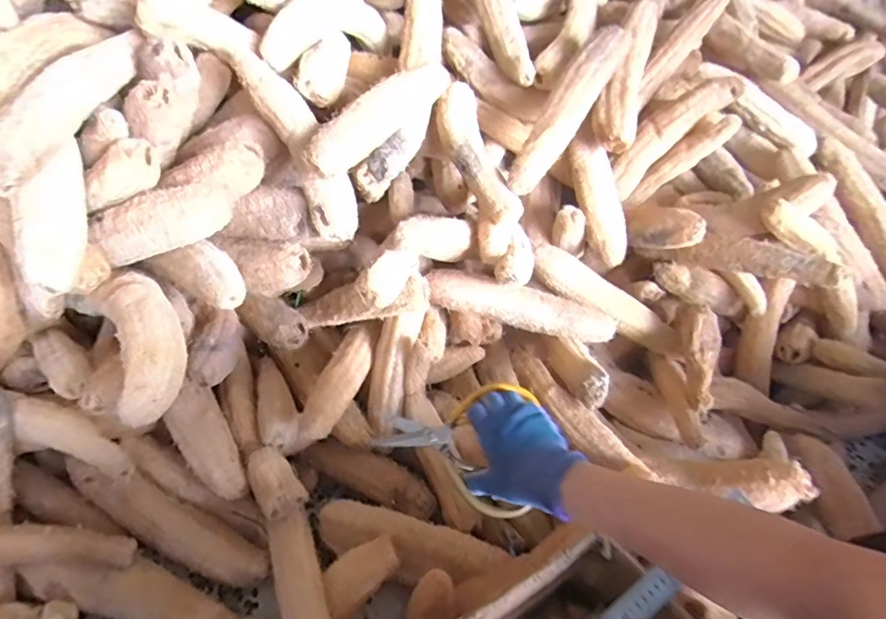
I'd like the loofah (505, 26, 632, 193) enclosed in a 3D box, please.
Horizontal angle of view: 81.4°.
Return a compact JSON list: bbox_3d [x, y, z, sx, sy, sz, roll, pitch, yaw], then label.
[{"bbox_3d":[0.220,-0.355,0.910,0.071,0.066,0.397,26,70,21],"label":"loofah"}]

